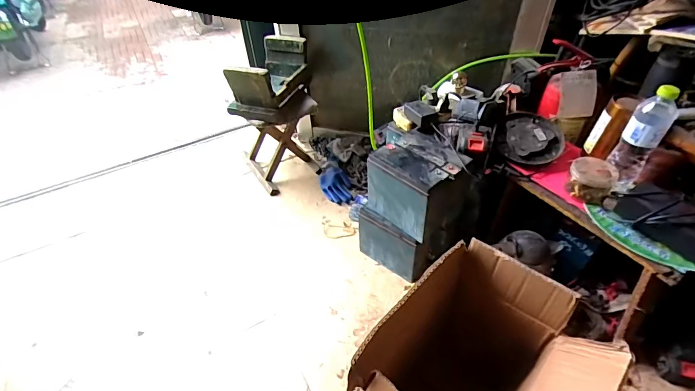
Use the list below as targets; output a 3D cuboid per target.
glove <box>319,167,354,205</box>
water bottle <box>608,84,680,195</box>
[{"bbox_3d":[-0.043,-0.044,1.296,0.096,0.033,0.189,-12,44,-7],"label":"glove"},{"bbox_3d":[0.587,-0.109,0.764,0.067,0.215,0.070,29,53,31],"label":"water bottle"}]

